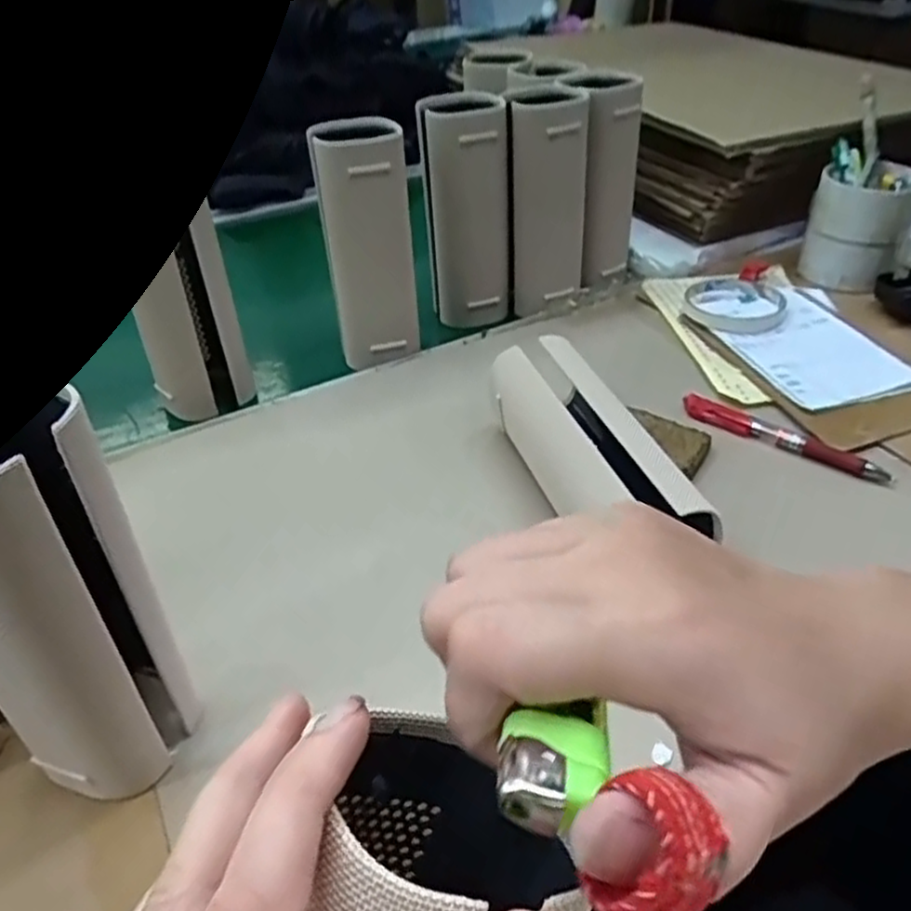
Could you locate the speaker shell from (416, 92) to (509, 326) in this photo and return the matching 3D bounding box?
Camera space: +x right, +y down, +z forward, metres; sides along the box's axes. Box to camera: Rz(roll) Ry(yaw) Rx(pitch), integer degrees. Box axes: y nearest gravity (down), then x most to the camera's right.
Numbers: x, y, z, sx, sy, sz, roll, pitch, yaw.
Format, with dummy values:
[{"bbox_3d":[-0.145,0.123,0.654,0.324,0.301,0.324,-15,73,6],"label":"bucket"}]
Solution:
[{"bbox_3d":[0.009,-0.199,0.619,0.067,0.180,0.036,17,43,24],"label":"speaker shell"}]

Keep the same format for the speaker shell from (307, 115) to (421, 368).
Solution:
[{"bbox_3d":[-0.066,-0.159,0.566,0.065,0.181,0.043,-7,39,-3],"label":"speaker shell"}]

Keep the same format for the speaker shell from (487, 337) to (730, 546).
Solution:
[{"bbox_3d":[0.081,0.003,0.439,0.058,0.063,0.184,-15,40,-14],"label":"speaker shell"}]

